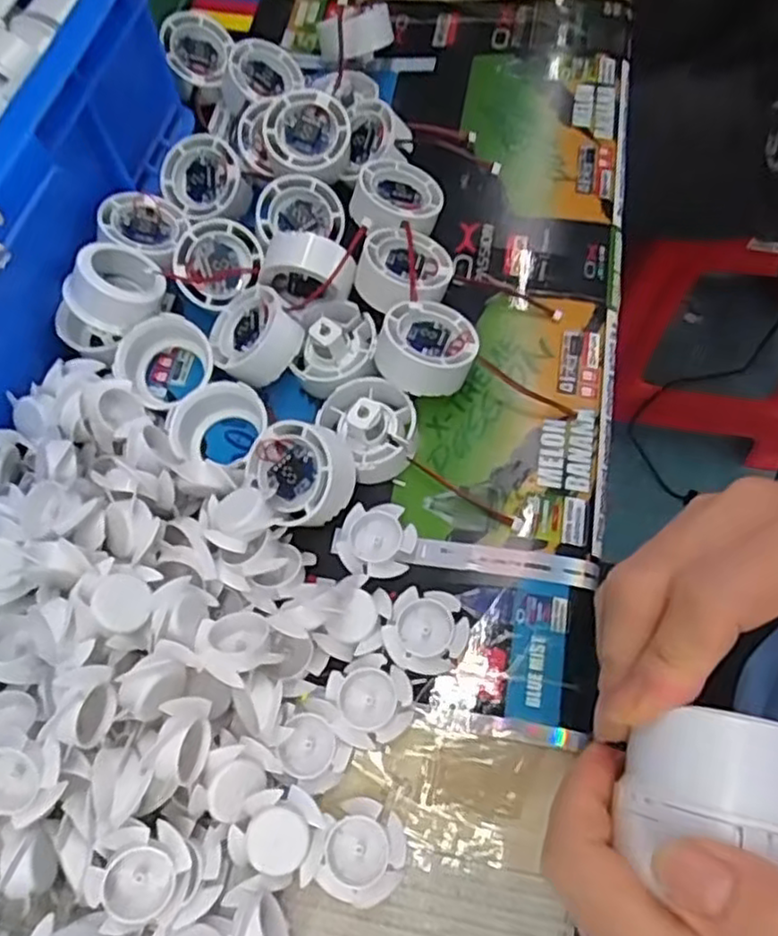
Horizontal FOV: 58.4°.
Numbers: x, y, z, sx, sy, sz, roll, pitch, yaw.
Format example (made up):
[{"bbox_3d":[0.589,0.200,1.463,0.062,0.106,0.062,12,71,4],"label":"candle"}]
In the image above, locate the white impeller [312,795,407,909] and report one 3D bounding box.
[{"bbox_3d":[-0.010,0.168,0.305,0.034,0.013,0.039,14,68,11],"label":"white impeller"}]

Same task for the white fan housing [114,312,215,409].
[{"bbox_3d":[-0.126,-0.058,0.402,0.052,0.031,0.051,-2,66,4],"label":"white fan housing"}]

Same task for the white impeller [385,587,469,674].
[{"bbox_3d":[0.018,0.079,0.339,0.038,0.009,0.039,-2,66,4],"label":"white impeller"}]

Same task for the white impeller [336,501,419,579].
[{"bbox_3d":[-0.006,0.037,0.363,0.038,0.009,0.038,-2,66,4],"label":"white impeller"}]

